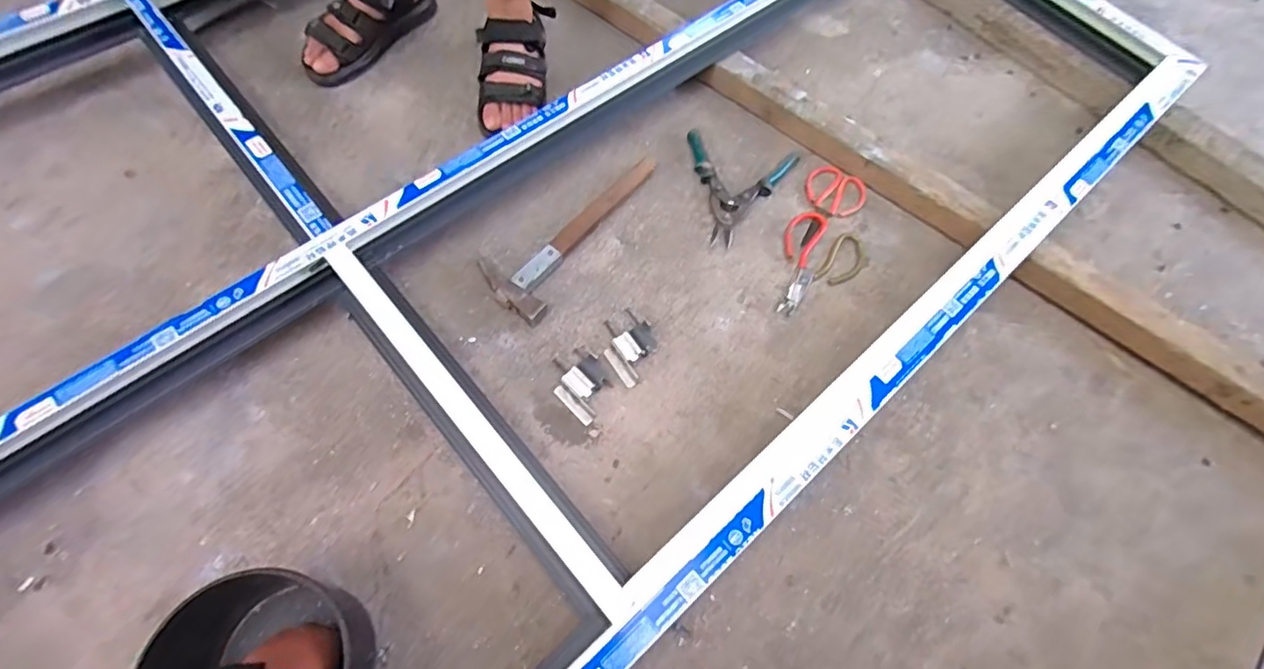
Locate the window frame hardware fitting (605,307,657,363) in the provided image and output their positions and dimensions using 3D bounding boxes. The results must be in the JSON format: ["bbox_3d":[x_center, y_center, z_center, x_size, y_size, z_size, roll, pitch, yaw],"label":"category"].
[{"bbox_3d":[-0.002,0.001,0.787,0.057,0.026,0.076,-29,73,-12],"label":"window frame hardware fitting"}]

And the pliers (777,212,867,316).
[{"bbox_3d":[0.274,-0.105,0.863,0.125,0.009,0.180,37,72,10],"label":"pliers"}]

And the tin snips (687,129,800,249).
[{"bbox_3d":[0.164,-0.230,0.900,0.178,0.025,0.204,13,70,2],"label":"tin snips"}]

